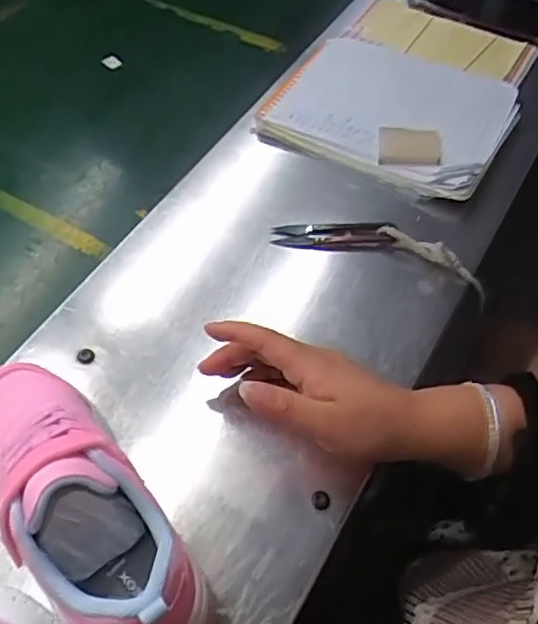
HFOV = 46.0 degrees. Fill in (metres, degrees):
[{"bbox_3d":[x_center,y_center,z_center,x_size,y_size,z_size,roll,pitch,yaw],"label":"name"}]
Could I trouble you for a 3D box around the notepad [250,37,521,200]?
[{"bbox_3d":[0.118,-0.196,0.614,0.216,0.024,0.184,27,58,16],"label":"notepad"}]

